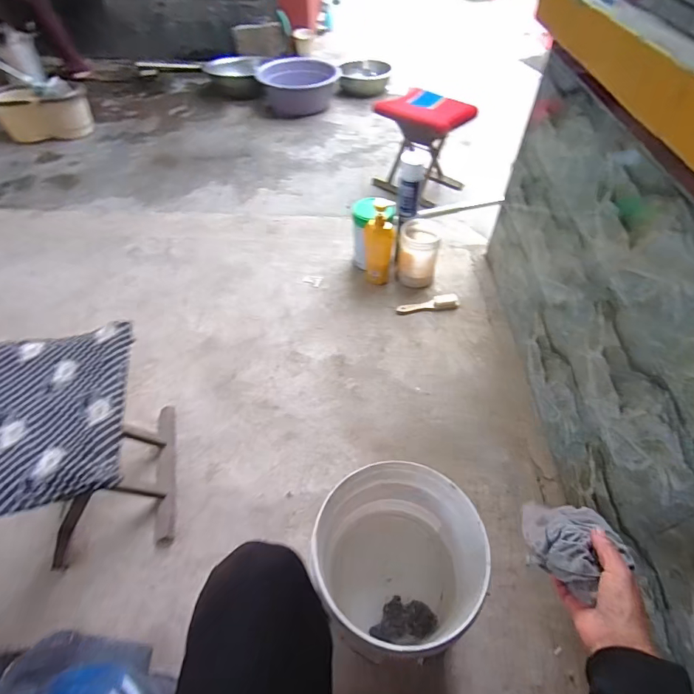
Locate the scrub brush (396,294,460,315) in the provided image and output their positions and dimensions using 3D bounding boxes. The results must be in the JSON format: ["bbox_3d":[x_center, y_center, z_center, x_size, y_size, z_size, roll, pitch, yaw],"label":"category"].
[{"bbox_3d":[0.247,-0.131,1.279,0.187,0.035,0.049,-4,51,-3],"label":"scrub brush"}]

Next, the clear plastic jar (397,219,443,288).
[{"bbox_3d":[0.220,-0.288,1.321,0.122,0.180,0.141,6,51,4],"label":"clear plastic jar"}]

